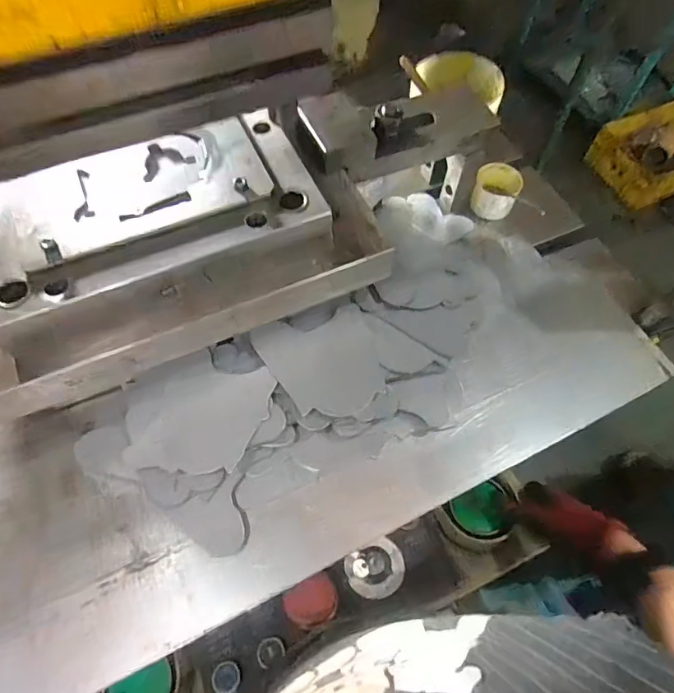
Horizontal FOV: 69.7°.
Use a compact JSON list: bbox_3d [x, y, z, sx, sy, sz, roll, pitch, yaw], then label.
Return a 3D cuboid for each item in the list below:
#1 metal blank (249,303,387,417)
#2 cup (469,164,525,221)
[{"bbox_3d":[-0.016,0.019,0.541,0.128,0.006,0.120,-16,69,-9],"label":"metal blank"},{"bbox_3d":[0.231,-0.226,0.706,0.063,0.042,0.068,0,62,0],"label":"cup"}]

